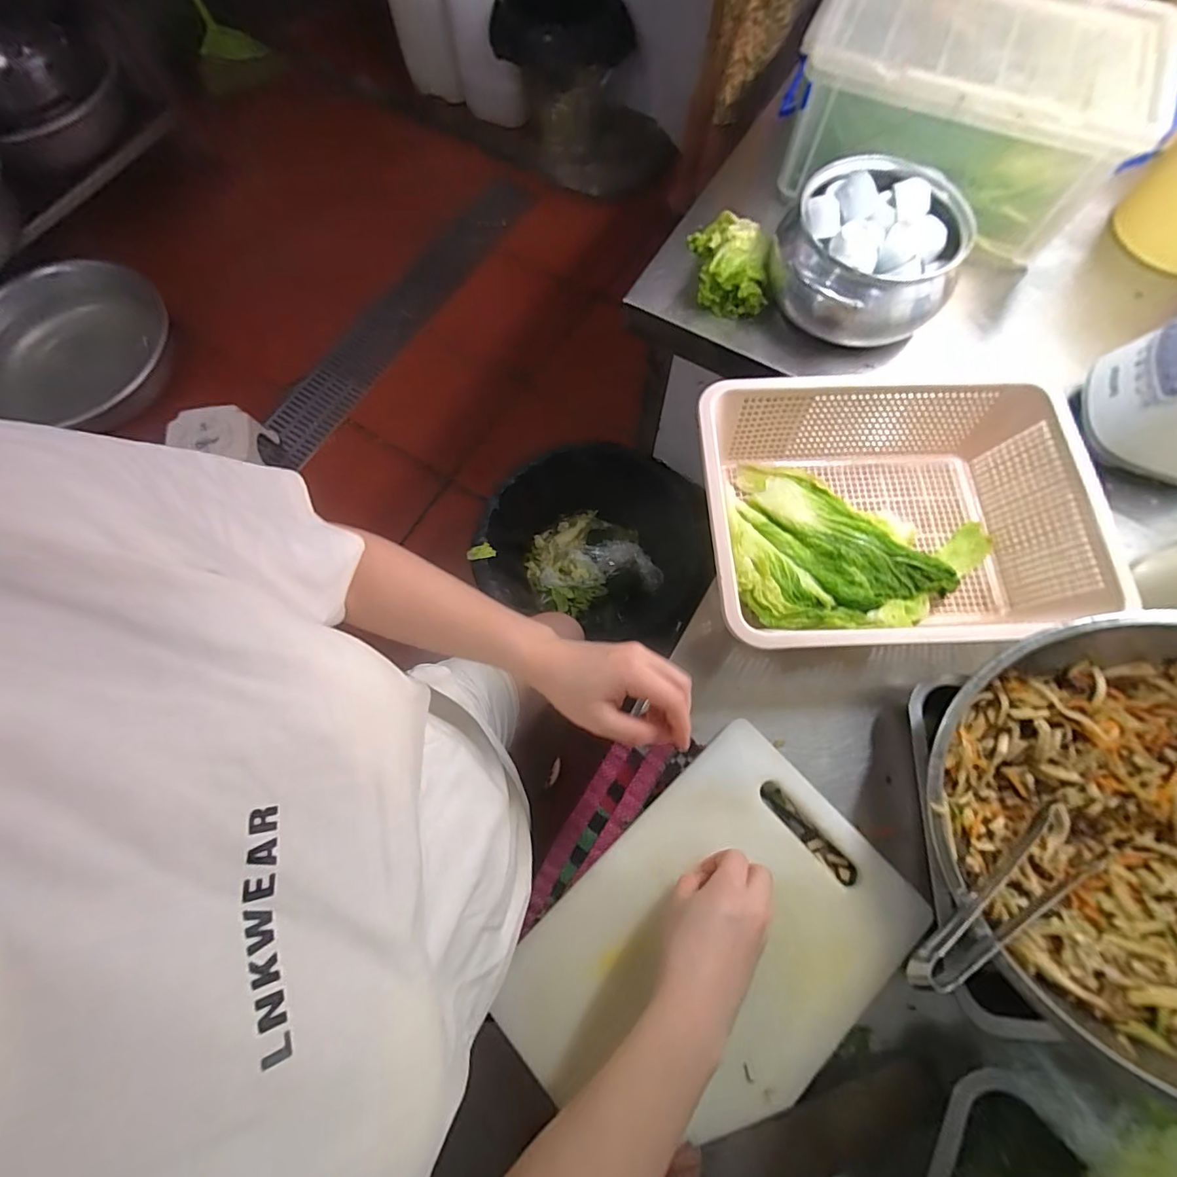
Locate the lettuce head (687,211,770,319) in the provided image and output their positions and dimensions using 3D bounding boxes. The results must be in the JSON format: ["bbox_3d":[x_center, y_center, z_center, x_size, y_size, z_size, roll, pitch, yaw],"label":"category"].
[{"bbox_3d":[0.180,-0.420,0.649,0.086,0.053,0.138,-2,72,-1],"label":"lettuce head"}]

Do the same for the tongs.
[{"bbox_3d":[0.293,0.221,0.357,0.204,0.032,0.060,-10,71,-28],"label":"tongs"}]

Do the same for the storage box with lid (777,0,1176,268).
[{"bbox_3d":[0.443,-0.590,0.621,0.367,0.154,0.252,19,73,6],"label":"storage box with lid"}]

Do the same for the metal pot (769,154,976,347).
[{"bbox_3d":[0.331,-0.397,0.593,0.198,0.105,0.182,0,72,0],"label":"metal pot"}]

